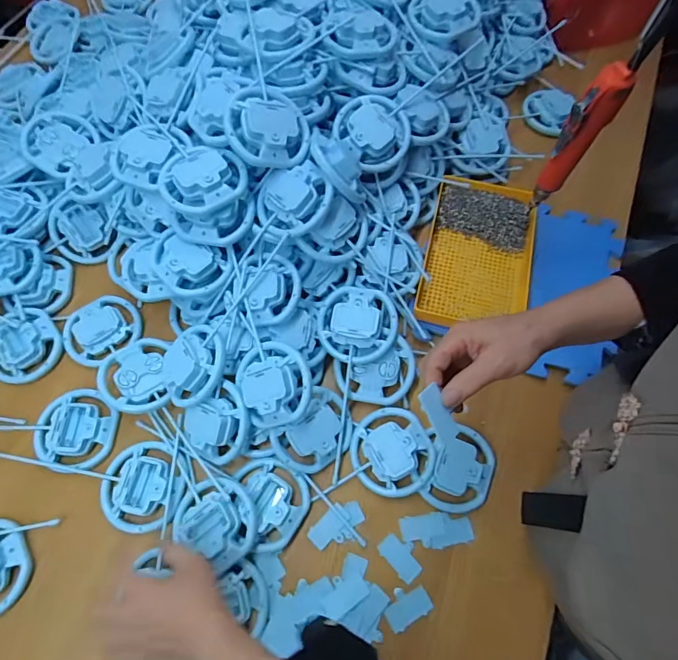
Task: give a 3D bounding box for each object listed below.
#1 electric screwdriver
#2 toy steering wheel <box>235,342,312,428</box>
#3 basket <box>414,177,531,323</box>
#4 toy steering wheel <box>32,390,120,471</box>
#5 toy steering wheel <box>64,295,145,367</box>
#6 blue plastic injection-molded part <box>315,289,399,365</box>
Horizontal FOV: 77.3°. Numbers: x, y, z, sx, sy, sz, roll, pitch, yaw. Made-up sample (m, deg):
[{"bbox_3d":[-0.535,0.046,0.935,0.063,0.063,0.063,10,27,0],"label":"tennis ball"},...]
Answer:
[{"bbox_3d":[0.275,-0.215,0.511,0.038,0.203,0.033,34,71,13],"label":"electric screwdriver"},{"bbox_3d":[-0.077,0.063,0.500,0.086,0.031,0.096,-19,80,15],"label":"toy steering wheel"},{"bbox_3d":[0.207,-0.109,0.625,0.152,0.031,0.243,14,68,5],"label":"basket"},{"bbox_3d":[-0.336,0.123,0.542,0.102,0.016,0.093,11,68,4],"label":"toy steering wheel"},{"bbox_3d":[-0.334,-0.002,0.592,0.103,0.022,0.080,-35,72,-14],"label":"toy steering wheel"},{"bbox_3d":[0.023,-0.006,0.551,0.101,0.049,0.092,0,68,0],"label":"blue plastic injection-molded part"}]

